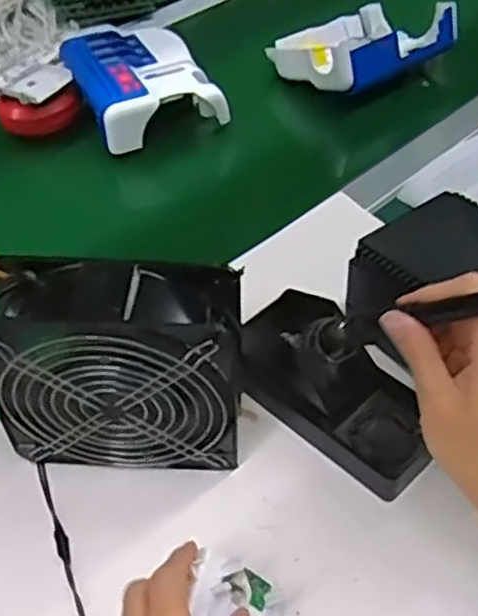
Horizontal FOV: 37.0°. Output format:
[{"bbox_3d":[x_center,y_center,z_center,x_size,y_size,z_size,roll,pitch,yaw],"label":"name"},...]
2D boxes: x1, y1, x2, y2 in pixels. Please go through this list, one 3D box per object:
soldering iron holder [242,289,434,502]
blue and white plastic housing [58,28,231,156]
[{"bbox_3d":[0.071,0.043,0.497,0.076,0.085,0.157,-36,55,-28],"label":"soldering iron holder"},{"bbox_3d":[-0.110,-0.251,0.794,0.136,0.056,0.168,-20,49,-16],"label":"blue and white plastic housing"}]

